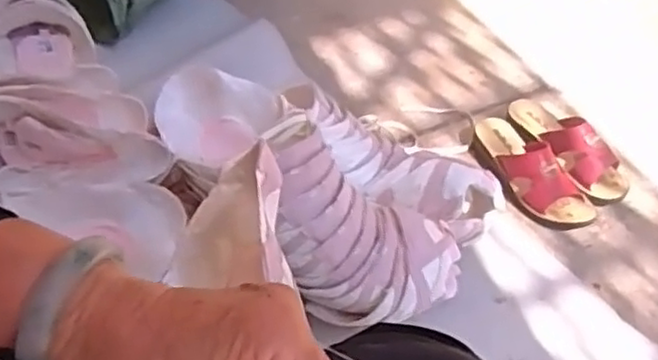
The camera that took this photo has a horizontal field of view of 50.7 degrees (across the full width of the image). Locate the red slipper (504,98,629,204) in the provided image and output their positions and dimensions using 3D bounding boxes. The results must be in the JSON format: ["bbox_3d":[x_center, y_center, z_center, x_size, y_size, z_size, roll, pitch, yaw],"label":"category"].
[{"bbox_3d":[0.364,-0.059,1.072,0.078,0.072,0.225,-22,53,-20],"label":"red slipper"}]

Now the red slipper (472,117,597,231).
[{"bbox_3d":[0.292,-0.017,1.036,0.078,0.077,0.225,-23,54,-21],"label":"red slipper"}]

